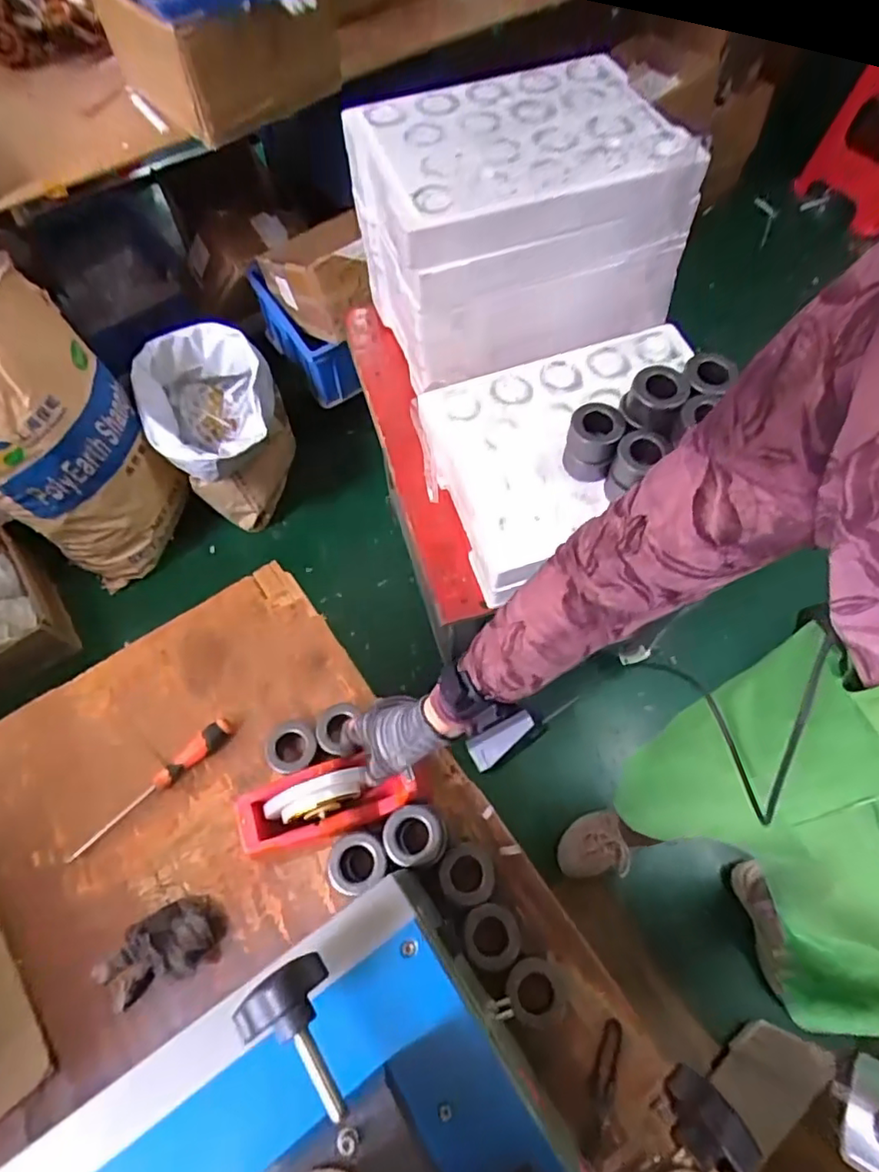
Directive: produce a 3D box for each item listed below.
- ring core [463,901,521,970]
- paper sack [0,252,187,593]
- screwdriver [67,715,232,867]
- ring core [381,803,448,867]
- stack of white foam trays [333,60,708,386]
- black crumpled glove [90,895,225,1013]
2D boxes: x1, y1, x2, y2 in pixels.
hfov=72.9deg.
[{"bbox_3d":[0.055,0.363,0.619,0.057,0.018,0.059,0,64,1],"label":"ring core"},{"bbox_3d":[-0.798,-0.293,1.301,0.247,0.599,0.401,17,66,9],"label":"paper sack"},{"bbox_3d":[-0.340,0.242,0.703,0.224,0.026,0.029,-40,70,-17],"label":"screwdriver"},{"bbox_3d":[-0.026,0.269,0.641,0.065,0.036,0.058,-5,64,-2],"label":"ring core"},{"bbox_3d":[0.093,-0.496,0.843,0.373,0.273,0.300,-18,65,-8],"label":"stack of white foam trays"},{"bbox_3d":[-0.294,0.377,0.621,0.119,0.065,0.076,-22,66,-10],"label":"black crumpled glove"}]

